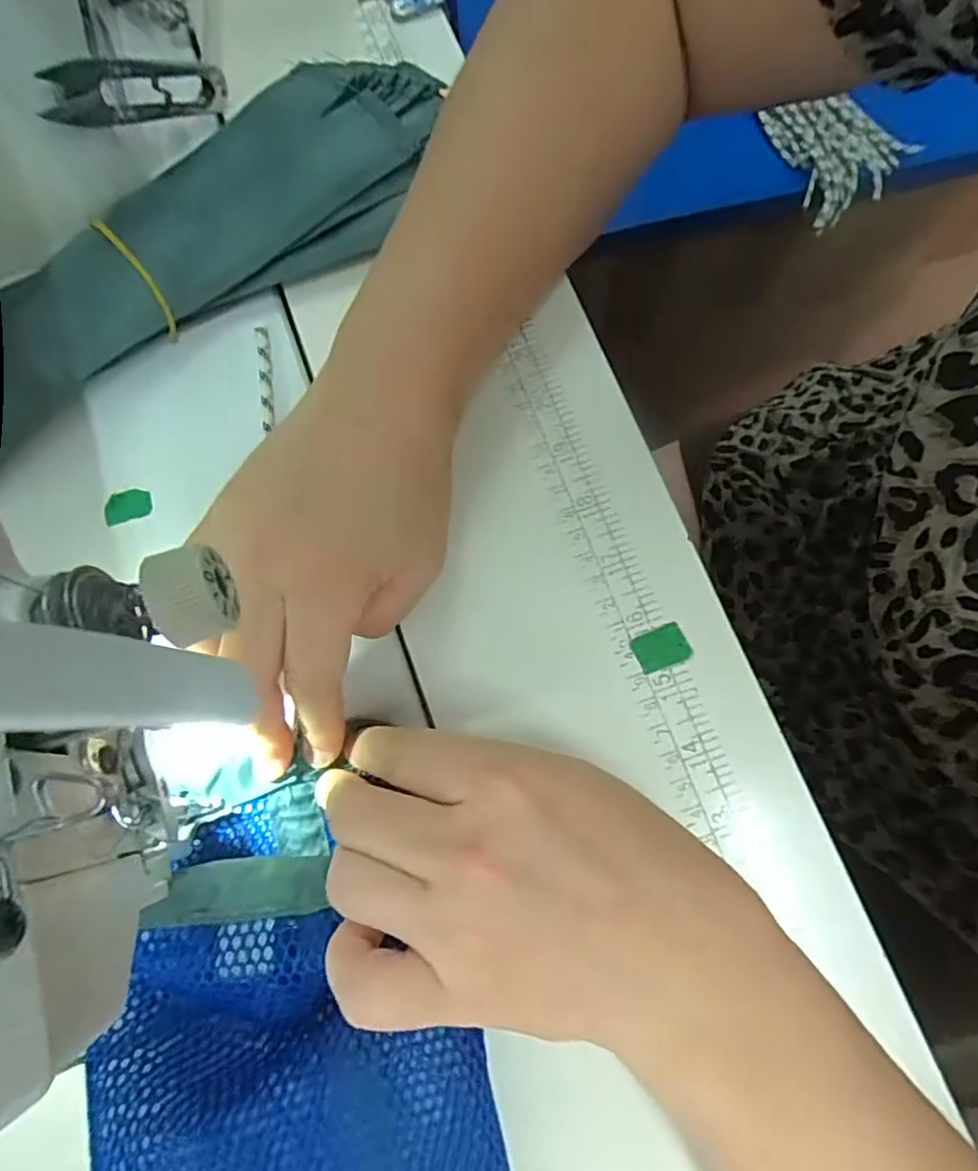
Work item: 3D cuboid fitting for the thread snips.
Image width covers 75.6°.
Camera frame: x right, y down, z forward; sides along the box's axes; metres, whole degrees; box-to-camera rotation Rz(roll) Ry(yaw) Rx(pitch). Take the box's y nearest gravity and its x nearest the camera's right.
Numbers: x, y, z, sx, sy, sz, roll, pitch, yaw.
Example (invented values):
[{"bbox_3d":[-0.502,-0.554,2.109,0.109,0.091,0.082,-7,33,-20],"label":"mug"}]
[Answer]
[{"bbox_3d":[-0.148,-0.214,0.272,0.011,0.023,0.097,24,43,5],"label":"thread snips"}]

